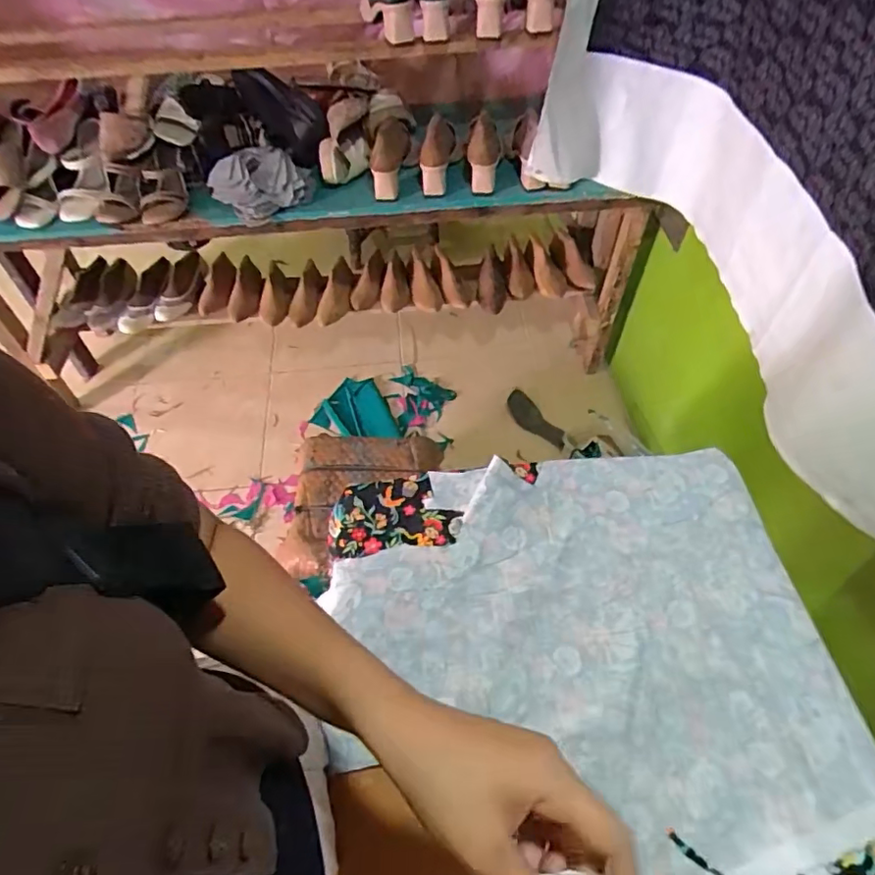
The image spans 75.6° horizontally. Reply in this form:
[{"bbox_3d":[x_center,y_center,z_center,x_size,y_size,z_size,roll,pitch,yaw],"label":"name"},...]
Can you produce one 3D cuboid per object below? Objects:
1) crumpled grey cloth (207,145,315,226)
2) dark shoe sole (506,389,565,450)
[{"bbox_3d":[-0.364,-0.530,1.171,0.206,0.072,0.150,-12,56,-7],"label":"crumpled grey cloth"},{"bbox_3d":[0.272,-0.040,1.554,0.076,0.046,0.210,-28,59,-17],"label":"dark shoe sole"}]

